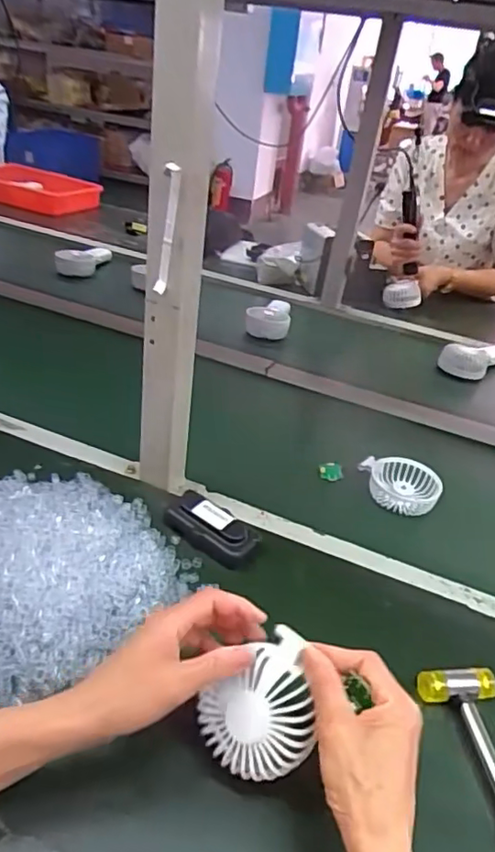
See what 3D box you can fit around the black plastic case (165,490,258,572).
[{"bbox_3d":[-0.037,0.107,0.614,0.102,0.032,0.050,24,36,24],"label":"black plastic case"}]

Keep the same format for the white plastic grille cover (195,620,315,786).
[{"bbox_3d":[0.004,0.200,0.418,0.078,0.026,0.093,-7,70,7],"label":"white plastic grille cover"}]

